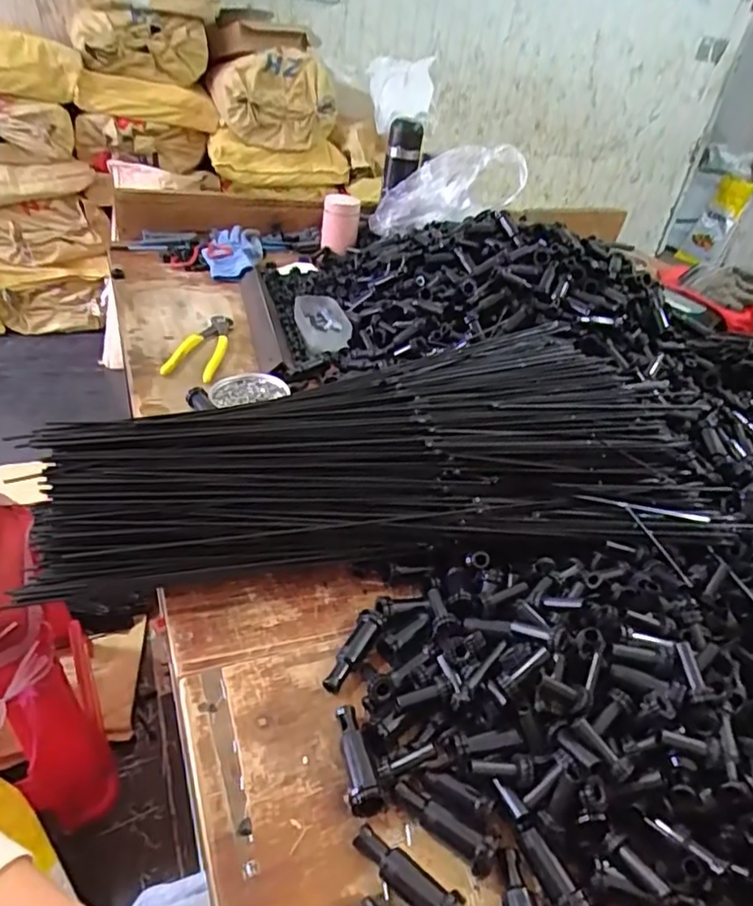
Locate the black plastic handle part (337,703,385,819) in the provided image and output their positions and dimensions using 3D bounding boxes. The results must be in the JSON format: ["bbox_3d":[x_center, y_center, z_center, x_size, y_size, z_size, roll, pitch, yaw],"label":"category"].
[{"bbox_3d":[-0.015,0.191,0.387,0.021,0.024,0.069,-6,38,-18],"label":"black plastic handle part"}]

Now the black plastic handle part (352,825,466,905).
[{"bbox_3d":[0.017,0.233,0.337,0.067,0.021,0.020,33,43,30],"label":"black plastic handle part"}]

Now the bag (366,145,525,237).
[{"bbox_3d":[0.115,-0.453,1.068,0.283,0.117,0.065,-13,25,32],"label":"bag"}]

